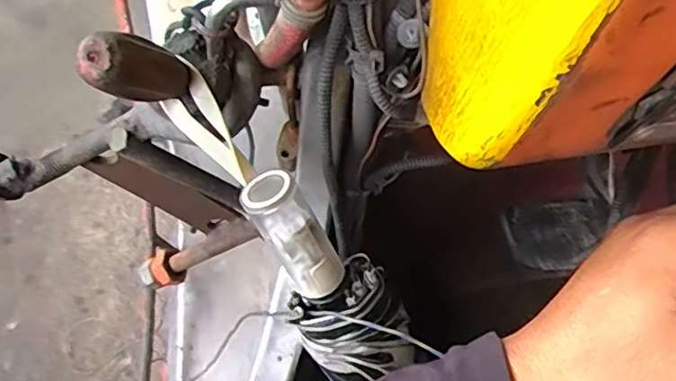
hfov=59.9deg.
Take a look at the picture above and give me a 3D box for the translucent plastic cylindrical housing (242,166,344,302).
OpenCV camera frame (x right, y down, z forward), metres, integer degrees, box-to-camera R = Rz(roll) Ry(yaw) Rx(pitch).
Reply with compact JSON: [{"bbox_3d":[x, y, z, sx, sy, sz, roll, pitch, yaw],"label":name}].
[{"bbox_3d":[-0.021,0.029,0.331,0.027,0.083,0.028,4,44,41],"label":"translucent plastic cylindrical housing"}]

